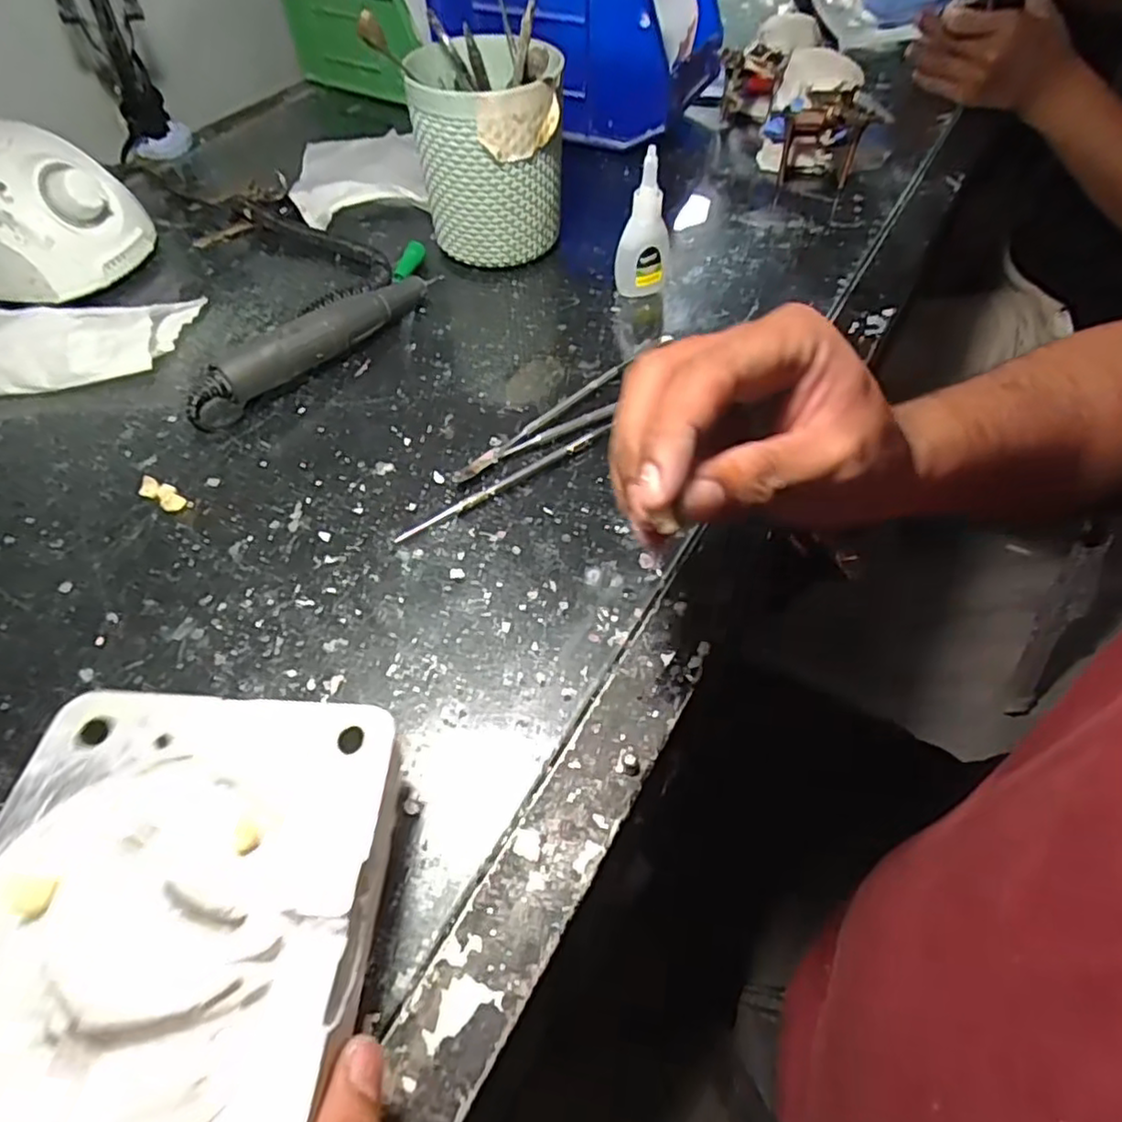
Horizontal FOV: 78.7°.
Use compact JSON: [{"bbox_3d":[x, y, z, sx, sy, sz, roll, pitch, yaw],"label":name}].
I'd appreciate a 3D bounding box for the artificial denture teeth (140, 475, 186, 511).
[{"bbox_3d":[-0.204,-0.034,0.351,0.029,0.006,0.013,25,57,19],"label":"artificial denture teeth"}]

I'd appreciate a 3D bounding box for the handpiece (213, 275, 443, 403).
[{"bbox_3d":[-0.132,-0.140,0.415,0.020,0.032,0.157,35,62,21],"label":"handpiece"}]

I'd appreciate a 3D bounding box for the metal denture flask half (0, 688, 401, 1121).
[{"bbox_3d":[-0.111,0.100,0.186,0.110,0.026,0.137,3,56,1],"label":"metal denture flask half"}]

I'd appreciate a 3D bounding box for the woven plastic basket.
[{"bbox_3d":[-0.044,-0.261,0.443,0.092,0.129,0.080,-5,53,-2],"label":"woven plastic basket"}]

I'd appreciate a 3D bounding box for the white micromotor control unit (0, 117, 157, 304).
[{"bbox_3d":[-0.362,-0.229,0.455,0.143,0.085,0.106,-6,53,-4],"label":"white micromotor control unit"}]

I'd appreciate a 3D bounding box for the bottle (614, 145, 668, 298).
[{"bbox_3d":[0.053,-0.206,0.426,0.031,0.088,0.022,7,53,7],"label":"bottle"}]

